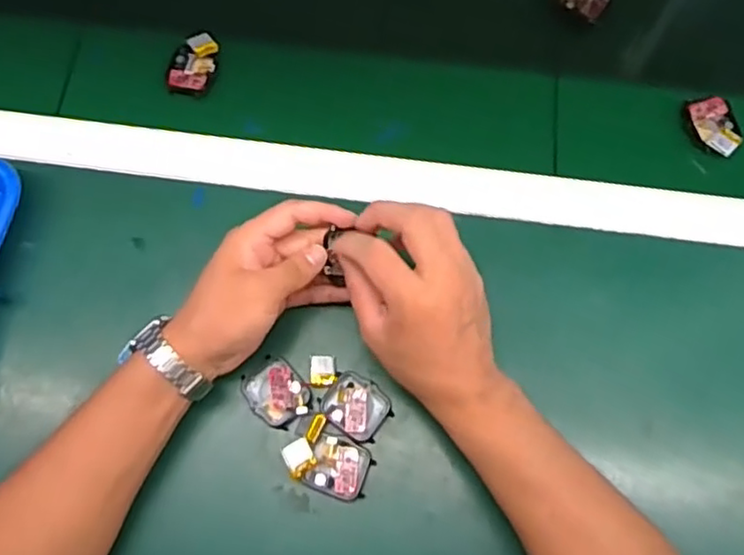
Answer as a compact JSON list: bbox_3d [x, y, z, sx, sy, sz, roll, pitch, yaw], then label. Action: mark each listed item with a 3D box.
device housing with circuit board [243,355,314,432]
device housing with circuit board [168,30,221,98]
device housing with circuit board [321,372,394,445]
[{"bbox_3d":[-0.067,0.082,0.462,0.038,0.016,0.046,-39,76,-12],"label":"device housing with circuit board"},{"bbox_3d":[-0.150,-0.179,0.547,0.035,0.017,0.052,12,72,3],"label":"device housing with circuit board"},{"bbox_3d":[-0.011,0.091,0.461,0.045,0.012,0.040,39,75,11],"label":"device housing with circuit board"}]

